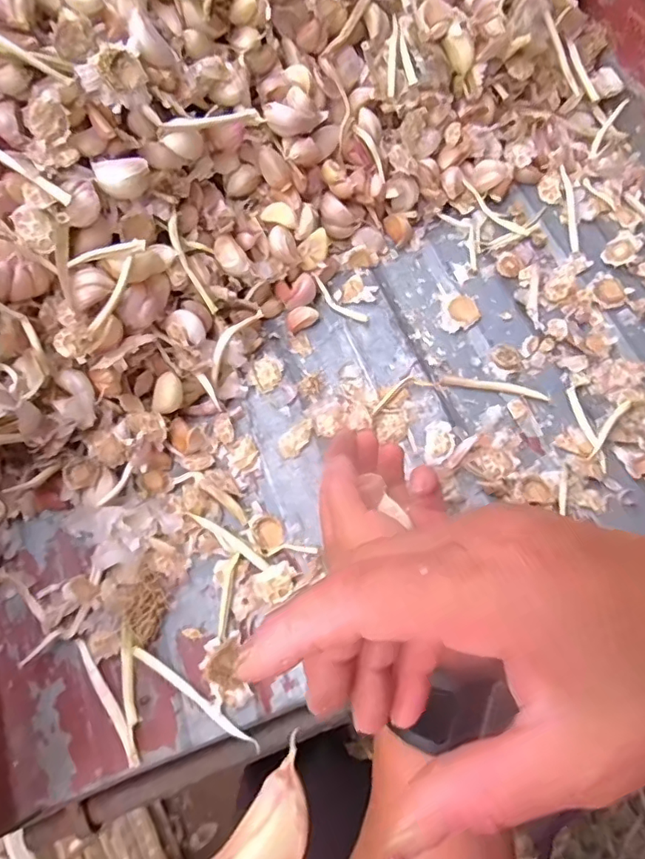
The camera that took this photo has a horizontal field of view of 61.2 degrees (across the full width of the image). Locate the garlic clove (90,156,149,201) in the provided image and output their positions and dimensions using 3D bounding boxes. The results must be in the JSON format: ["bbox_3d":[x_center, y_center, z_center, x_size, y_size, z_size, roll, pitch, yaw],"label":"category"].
[{"bbox_3d":[-0.122,-0.155,0.337,0.032,0.013,0.022,-17,72,-7],"label":"garlic clove"}]

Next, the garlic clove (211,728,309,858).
[{"bbox_3d":[-0.011,0.100,0.136,0.018,0.010,0.034,37,74,11],"label":"garlic clove"}]

